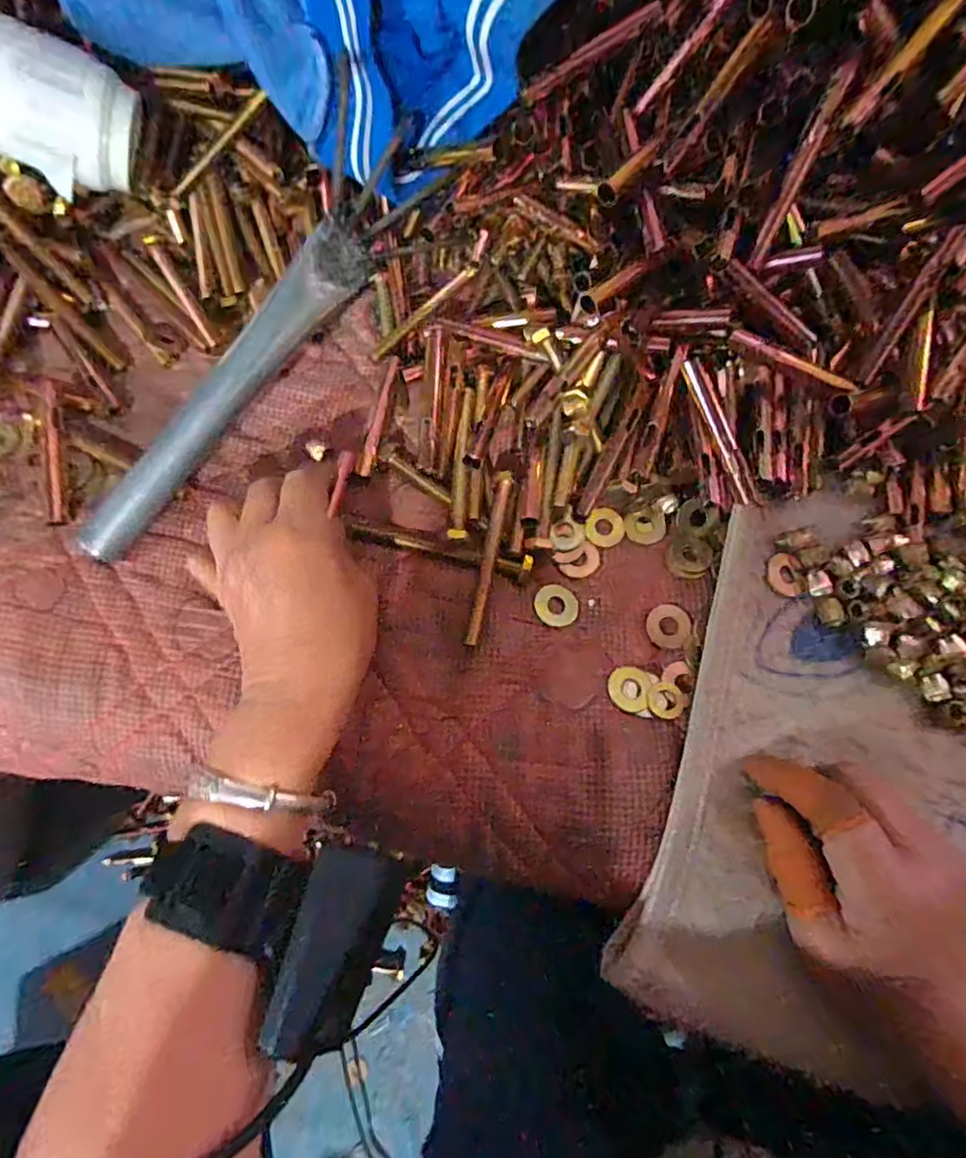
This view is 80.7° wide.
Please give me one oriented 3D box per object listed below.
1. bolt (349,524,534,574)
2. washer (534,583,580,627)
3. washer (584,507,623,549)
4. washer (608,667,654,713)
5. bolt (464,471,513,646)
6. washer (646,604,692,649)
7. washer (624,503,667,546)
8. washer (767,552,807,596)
[{"bbox_3d":[-0.024,-0.018,0.326,0.104,0.010,0.013,13,72,4],"label":"bolt"},{"bbox_3d":[0.041,0.014,0.319,0.024,0.004,0.025,0,72,0],"label":"washer"},{"bbox_3d":[0.072,-0.031,0.336,0.023,0.004,0.025,0,72,0],"label":"washer"},{"bbox_3d":[0.078,0.058,0.303,0.022,0.004,0.022,0,72,0],"label":"washer"},{"bbox_3d":[0.004,-0.013,0.318,0.008,0.014,0.104,11,72,3],"label":"bolt"},{"bbox_3d":[0.104,0.026,0.317,0.023,0.004,0.024,0,72,0],"label":"washer"},{"bbox_3d":[0.097,-0.031,0.338,0.023,0.006,0.022,0,72,0],"label":"washer"},{"bbox_3d":[0.168,-0.003,0.315,0.019,0.004,0.024,-2,72,-1],"label":"washer"}]

